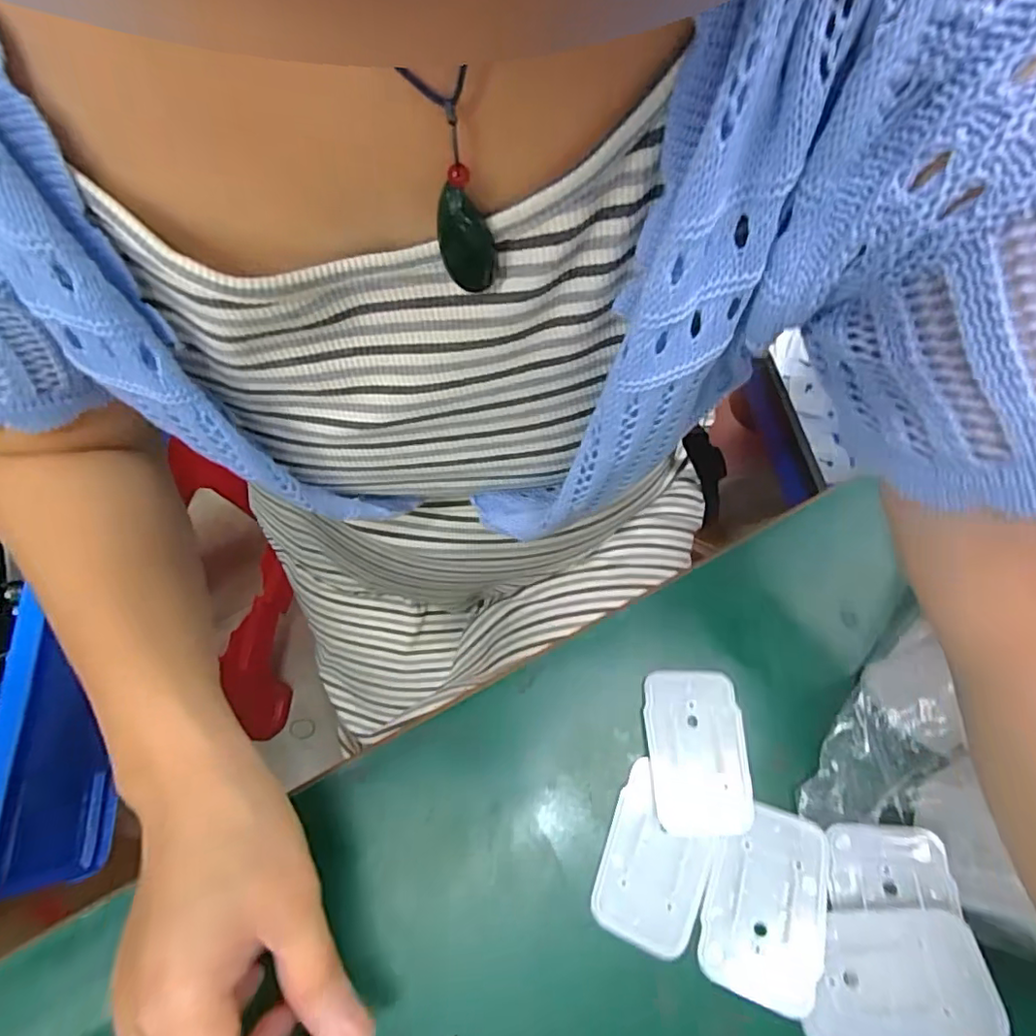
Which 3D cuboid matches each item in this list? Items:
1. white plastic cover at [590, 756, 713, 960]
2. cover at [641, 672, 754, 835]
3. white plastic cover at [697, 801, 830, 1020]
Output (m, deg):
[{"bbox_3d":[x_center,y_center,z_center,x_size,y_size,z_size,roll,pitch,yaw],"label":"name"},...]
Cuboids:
[{"bbox_3d":[0.060,0.148,0.249,0.043,0.004,0.066,21,68,10],"label":"white plastic cover"},{"bbox_3d":[0.084,0.107,0.266,0.044,0.004,0.071,2,66,2],"label":"cover"},{"bbox_3d":[0.104,0.160,0.239,0.045,0.008,0.070,18,67,9],"label":"white plastic cover"}]

